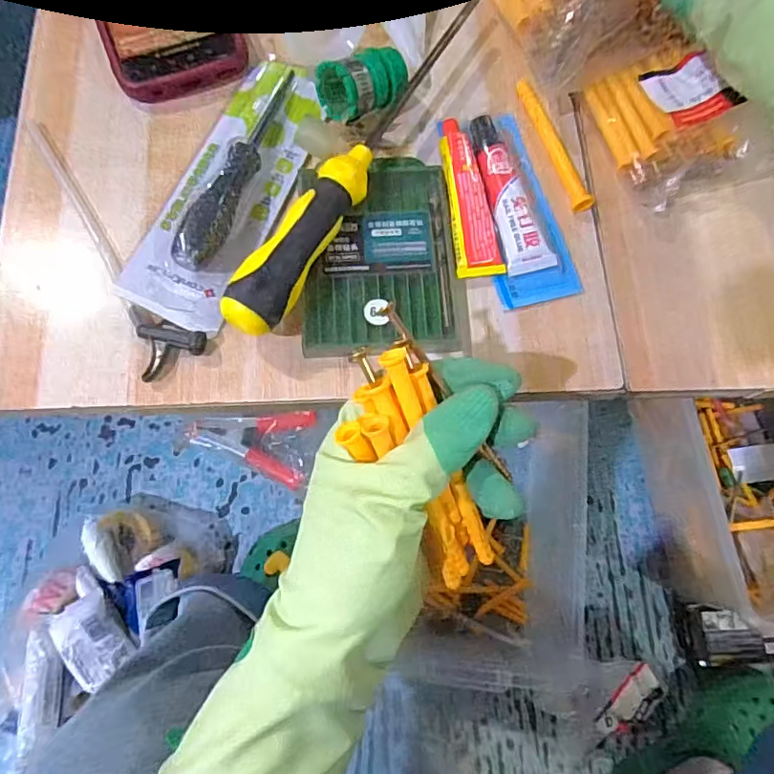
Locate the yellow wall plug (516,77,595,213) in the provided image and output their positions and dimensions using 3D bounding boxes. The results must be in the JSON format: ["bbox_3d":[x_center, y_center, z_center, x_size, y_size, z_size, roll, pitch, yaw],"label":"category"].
[{"bbox_3d":[0.102,-0.151,0.335,0.012,0.008,0.098,-16,74,-7],"label":"yellow wall plug"}]

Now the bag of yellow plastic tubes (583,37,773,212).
[{"bbox_3d":[0.177,-0.163,0.333,0.086,0.031,0.103,-26,76,-9],"label":"bag of yellow plastic tubes"}]

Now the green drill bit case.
[{"bbox_3d":[-0.002,-0.077,0.307,0.088,0.012,0.119,-3,73,-3],"label":"green drill bit case"}]

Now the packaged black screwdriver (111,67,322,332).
[{"bbox_3d":[-0.087,-0.119,0.308,0.063,0.026,0.175,19,73,4],"label":"packaged black screwdriver"}]

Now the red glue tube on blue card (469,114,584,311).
[{"bbox_3d":[0.075,-0.108,0.320,0.047,0.016,0.121,-14,74,-6],"label":"red glue tube on blue card"}]

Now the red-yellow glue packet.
[{"bbox_3d":[0.047,-0.111,0.315,0.026,0.012,0.097,-7,73,-4],"label":"red-yellow glue packet"}]

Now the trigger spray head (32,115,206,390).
[{"bbox_3d":[-0.156,-0.085,0.305,0.035,0.009,0.177,-30,77,-10],"label":"trigger spray head"}]

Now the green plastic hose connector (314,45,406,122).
[{"bbox_3d":[-0.011,-0.177,0.314,0.054,0.024,0.027,-31,77,-11],"label":"green plastic hose connector"}]

